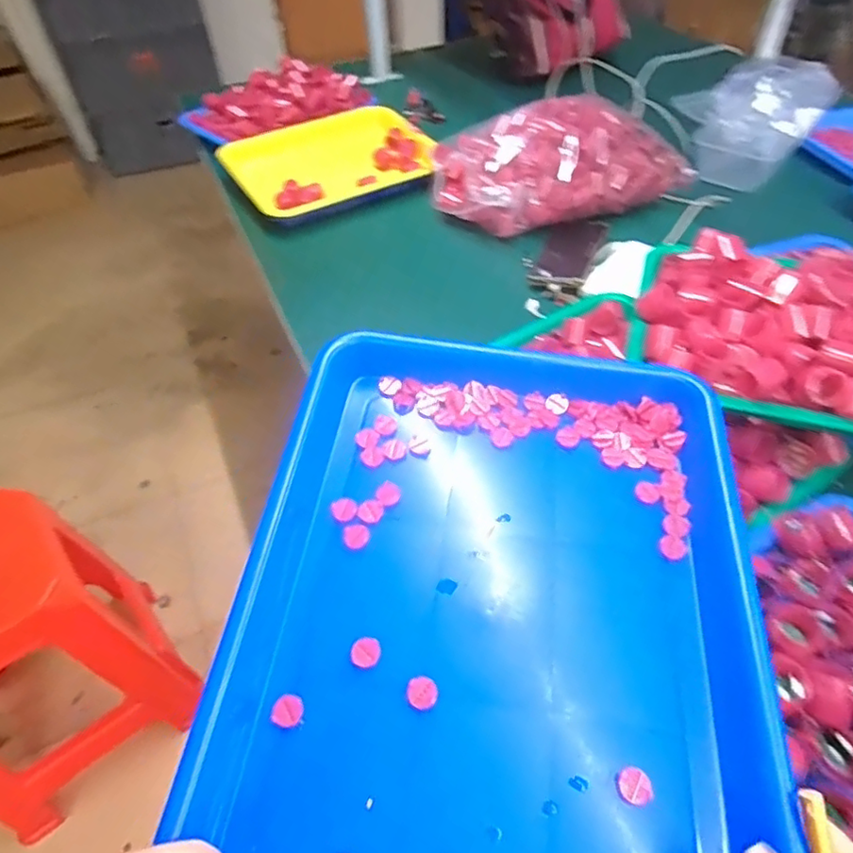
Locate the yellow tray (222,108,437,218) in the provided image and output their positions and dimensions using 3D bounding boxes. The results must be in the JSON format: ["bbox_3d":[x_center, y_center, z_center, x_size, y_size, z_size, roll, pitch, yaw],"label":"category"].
[{"bbox_3d":[-0.157,-0.451,1.017,0.336,0.039,0.266,-21,50,-15],"label":"yellow tray"}]

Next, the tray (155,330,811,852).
[{"bbox_3d":[0.037,0.087,0.302,0.246,0.051,0.341,6,48,8],"label":"tray"}]

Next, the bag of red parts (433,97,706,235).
[{"bbox_3d":[0.196,-0.404,0.901,0.359,0.112,0.178,-11,48,-7],"label":"bag of red parts"}]

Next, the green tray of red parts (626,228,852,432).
[{"bbox_3d":[0.381,-0.102,0.580,0.333,0.068,0.257,15,50,16],"label":"green tray of red parts"}]

